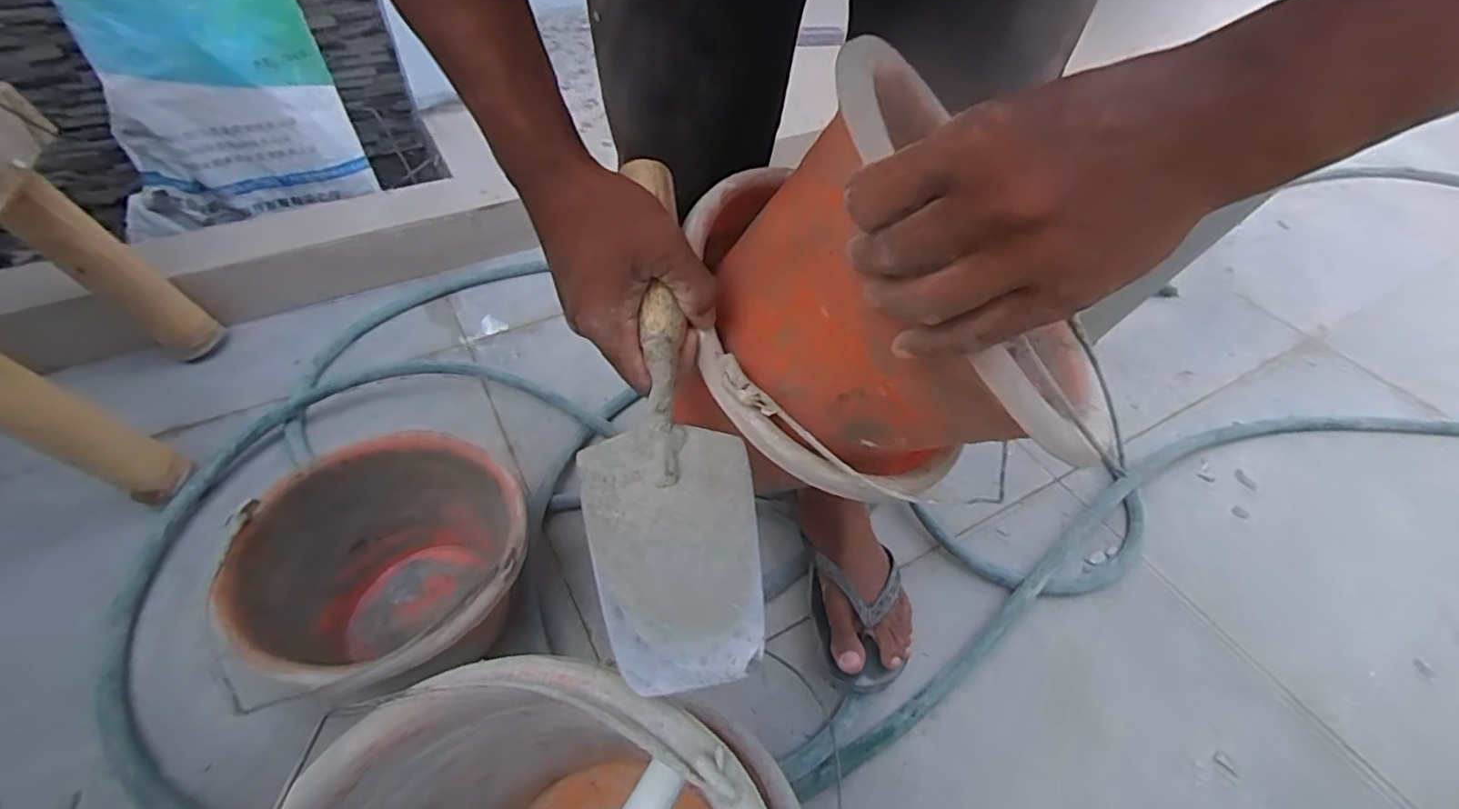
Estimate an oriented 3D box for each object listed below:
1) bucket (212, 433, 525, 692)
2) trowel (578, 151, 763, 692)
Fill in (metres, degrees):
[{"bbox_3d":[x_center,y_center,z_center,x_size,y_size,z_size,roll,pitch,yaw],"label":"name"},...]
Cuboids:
[{"bbox_3d":[-0.300,0.167,0.588,0.226,0.180,0.219,2,47,-2],"label":"bucket"},{"bbox_3d":[-0.035,0.001,0.333,0.086,0.041,0.271,-4,76,-7],"label":"trowel"}]

